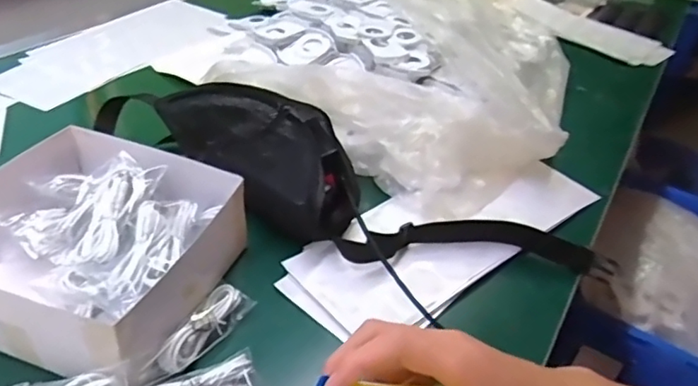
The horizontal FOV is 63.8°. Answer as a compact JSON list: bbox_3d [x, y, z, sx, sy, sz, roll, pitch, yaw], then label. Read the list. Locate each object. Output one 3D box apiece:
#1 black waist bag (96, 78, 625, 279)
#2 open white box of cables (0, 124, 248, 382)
[{"bbox_3d":[-0.016,-0.009,0.611,0.592,0.094,0.154,17,38,12],"label":"black waist bag"},{"bbox_3d":[-0.236,0.041,0.511,0.222,0.073,0.207,17,38,12],"label":"open white box of cables"}]

